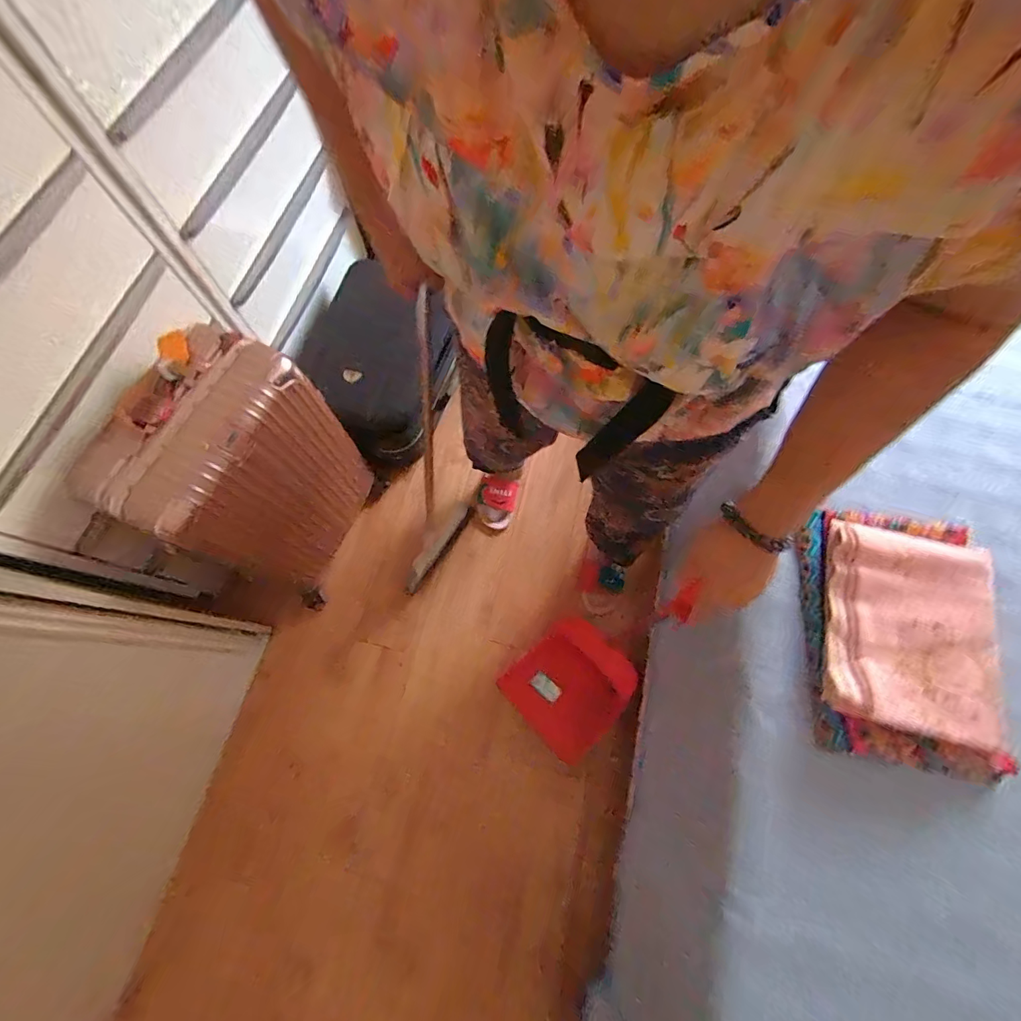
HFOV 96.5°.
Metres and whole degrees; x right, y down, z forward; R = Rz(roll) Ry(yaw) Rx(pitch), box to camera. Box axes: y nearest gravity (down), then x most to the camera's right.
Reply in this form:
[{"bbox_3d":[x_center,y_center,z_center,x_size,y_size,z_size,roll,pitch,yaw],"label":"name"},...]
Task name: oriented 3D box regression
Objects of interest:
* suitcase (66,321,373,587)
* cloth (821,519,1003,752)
[{"bbox_3d":[-0.577,-0.070,1.051,0.254,0.579,0.392,25,72,10],"label":"suitcase"},{"bbox_3d":[0.608,0.176,0.693,0.224,0.054,0.308,15,70,7],"label":"cloth"}]

